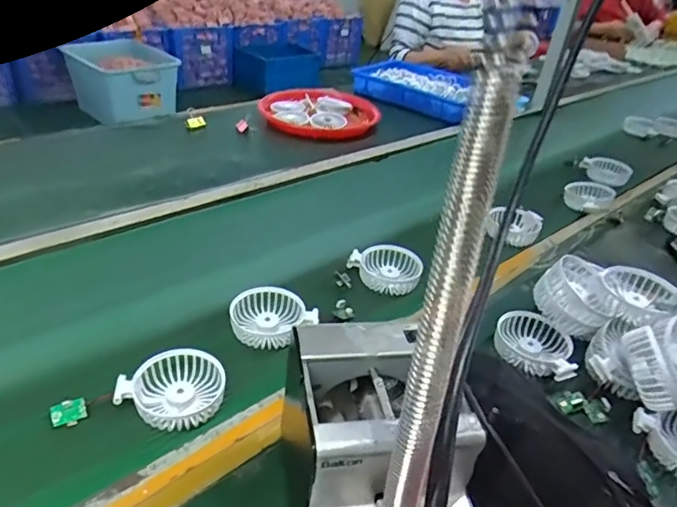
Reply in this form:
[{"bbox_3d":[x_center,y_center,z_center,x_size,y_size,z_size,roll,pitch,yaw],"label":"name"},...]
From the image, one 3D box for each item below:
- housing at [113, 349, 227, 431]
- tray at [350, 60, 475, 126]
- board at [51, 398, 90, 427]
[{"bbox_3d":[-0.170,0.138,0.544,0.102,0.023,0.086,1,34,-9],"label":"housing"},{"bbox_3d":[0.200,-0.413,1.317,0.189,0.078,0.353,-25,45,-39],"label":"tray"},{"bbox_3d":[-0.264,0.157,0.518,0.031,0.004,0.024,-16,82,-23],"label":"board"}]

